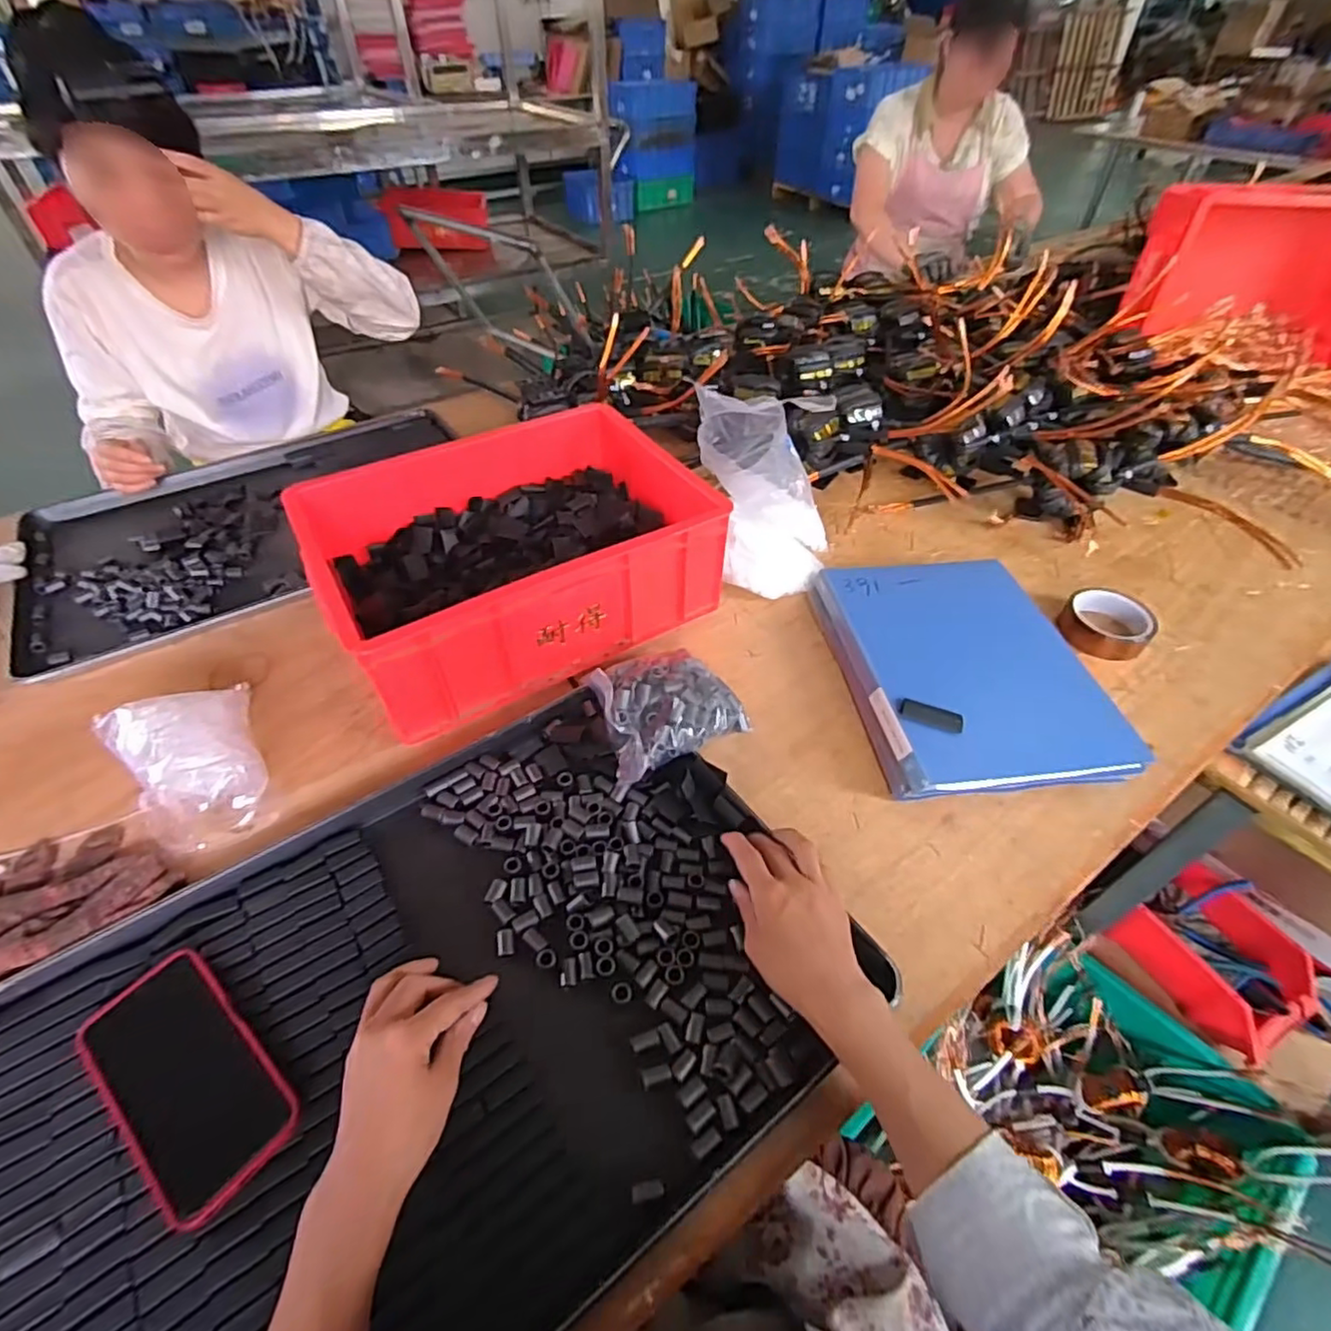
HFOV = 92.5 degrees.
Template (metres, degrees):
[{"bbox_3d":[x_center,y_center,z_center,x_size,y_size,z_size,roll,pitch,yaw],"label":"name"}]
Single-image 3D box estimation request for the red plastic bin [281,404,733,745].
[{"bbox_3d":[-0.180,-0.138,0.744,0.389,0.148,0.314,-24,53,-20],"label":"red plastic bin"}]

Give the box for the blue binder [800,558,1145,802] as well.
[{"bbox_3d":[0.326,-0.006,0.697,0.256,0.039,0.313,-6,49,-6],"label":"blue binder"}]

